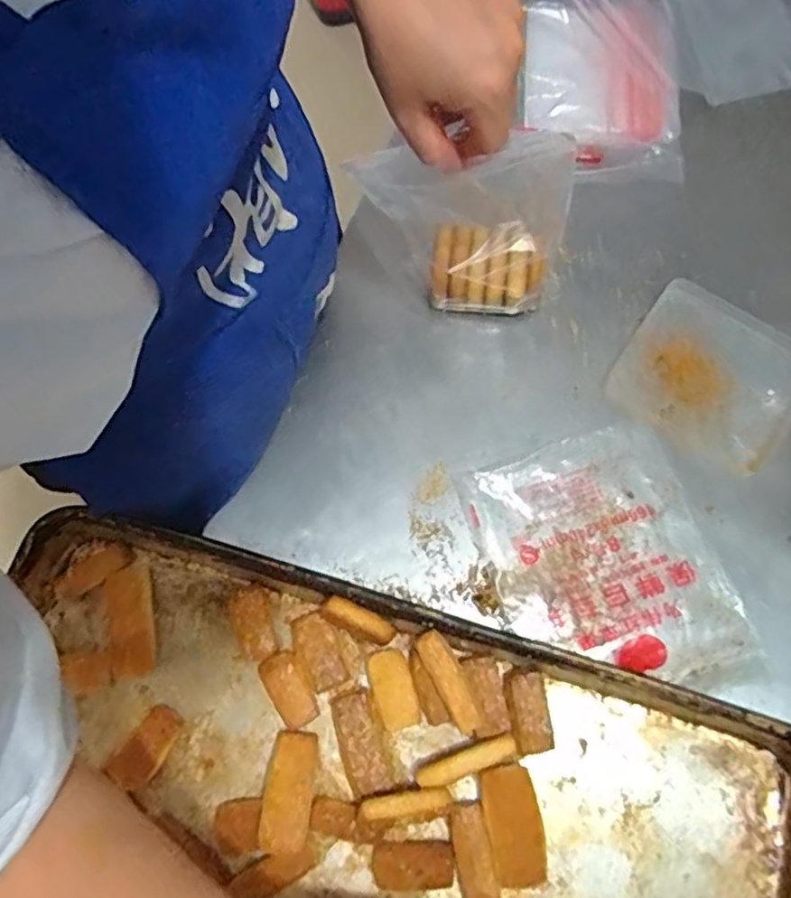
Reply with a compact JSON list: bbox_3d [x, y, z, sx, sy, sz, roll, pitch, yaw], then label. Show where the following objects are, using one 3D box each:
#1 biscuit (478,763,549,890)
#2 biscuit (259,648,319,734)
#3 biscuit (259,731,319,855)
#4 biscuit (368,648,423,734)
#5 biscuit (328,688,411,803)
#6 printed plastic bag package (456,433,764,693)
[{"bbox_3d":[0.081,0.258,0.447,0.038,0.019,0.072,-11,72,-3],"label":"biscuit"},{"bbox_3d":[-0.079,0.180,0.485,0.030,0.018,0.054,-34,75,-10],"label":"biscuit"},{"bbox_3d":[-0.074,0.238,0.451,0.035,0.010,0.074,5,58,2],"label":"biscuit"},{"bbox_3d":[-0.001,0.178,0.480,0.029,0.014,0.055,-17,72,-5],"label":"biscuit"},{"bbox_3d":[-0.025,0.215,0.468,0.035,0.016,0.072,-26,73,-8],"label":"biscuit"},{"bbox_3d":[0.165,0.095,0.511,0.169,0.010,0.212,-19,73,-6],"label":"printed plastic bag package"}]

